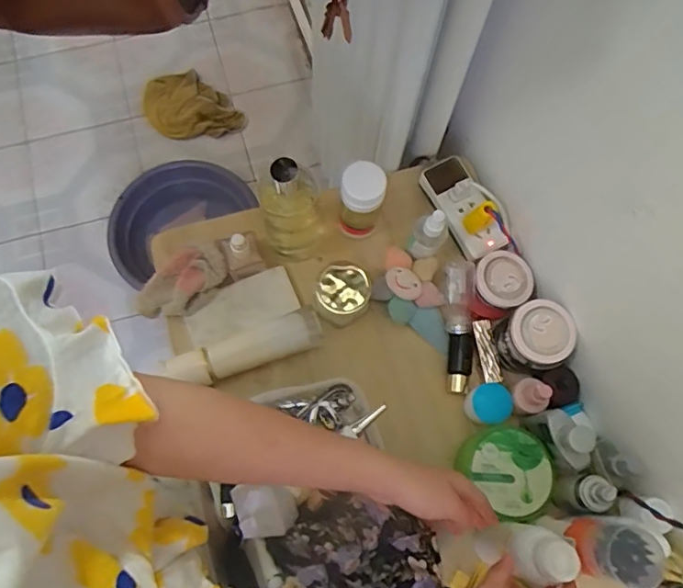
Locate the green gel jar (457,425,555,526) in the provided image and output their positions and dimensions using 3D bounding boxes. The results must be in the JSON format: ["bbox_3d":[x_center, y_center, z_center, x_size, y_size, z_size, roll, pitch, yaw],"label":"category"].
[{"bbox_3d":[0.185,0.201,0.613,0.094,0.053,0.098,-37,77,-13],"label":"green gel jar"}]

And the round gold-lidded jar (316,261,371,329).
[{"bbox_3d":[-0.001,0.001,0.651,0.060,0.072,0.059,1,72,-2],"label":"round gold-lidded jar"}]

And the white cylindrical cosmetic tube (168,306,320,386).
[{"bbox_3d":[-0.114,0.068,0.642,0.184,0.038,0.047,-20,73,-8],"label":"white cylindrical cosmetic tube"}]

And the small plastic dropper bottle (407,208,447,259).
[{"bbox_3d":[0.104,-0.069,0.642,0.039,0.093,0.032,26,73,7],"label":"small plastic dropper bottle"}]

